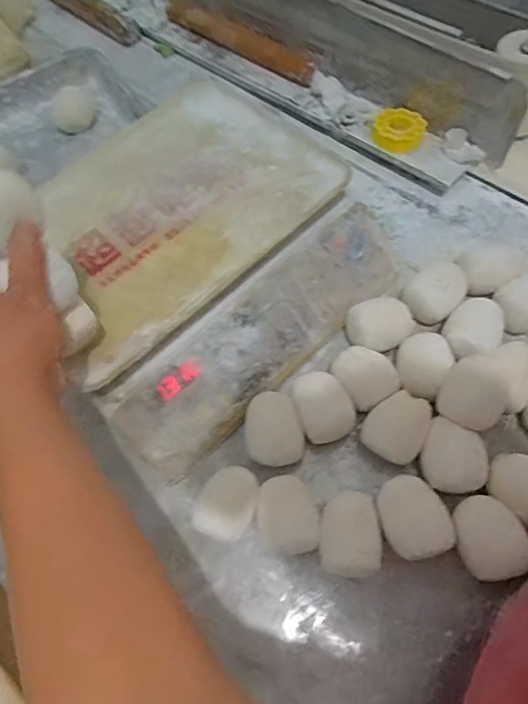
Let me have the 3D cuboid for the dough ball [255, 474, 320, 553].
[{"bbox_3d":[0.021,0.139,0.414,0.051,0.034,0.058,1,64,6],"label":"dough ball"}]

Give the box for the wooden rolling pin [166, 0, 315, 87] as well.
[{"bbox_3d":[-0.038,-0.476,0.728,0.286,0.038,0.038,37,72,20],"label":"wooden rolling pin"}]

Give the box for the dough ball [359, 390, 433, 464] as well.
[{"bbox_3d":[0.119,0.070,0.440,0.050,0.042,0.059,31,70,18],"label":"dough ball"}]

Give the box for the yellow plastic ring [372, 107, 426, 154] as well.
[{"bbox_3d":[0.170,-0.278,0.612,0.062,0.035,0.051,13,65,11],"label":"yellow plastic ring"}]

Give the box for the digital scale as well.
[{"bbox_3d":[-0.077,-0.098,0.500,0.331,0.103,0.306,-42,67,-15],"label":"digital scale"}]

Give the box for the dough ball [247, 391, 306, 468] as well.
[{"bbox_3d":[0.008,0.073,0.452,0.049,0.034,0.065,-13,63,-1],"label":"dough ball"}]

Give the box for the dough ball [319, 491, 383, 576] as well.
[{"bbox_3d":[0.072,0.152,0.406,0.050,0.029,0.061,3,64,6],"label":"dough ball"}]

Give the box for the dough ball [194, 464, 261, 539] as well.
[{"bbox_3d":[-0.028,0.130,0.414,0.043,0.046,0.059,19,67,14],"label":"dough ball"}]

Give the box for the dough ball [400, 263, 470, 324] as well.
[{"bbox_3d":[0.175,-0.061,0.496,0.052,0.044,0.062,32,70,19],"label":"dough ball"}]

